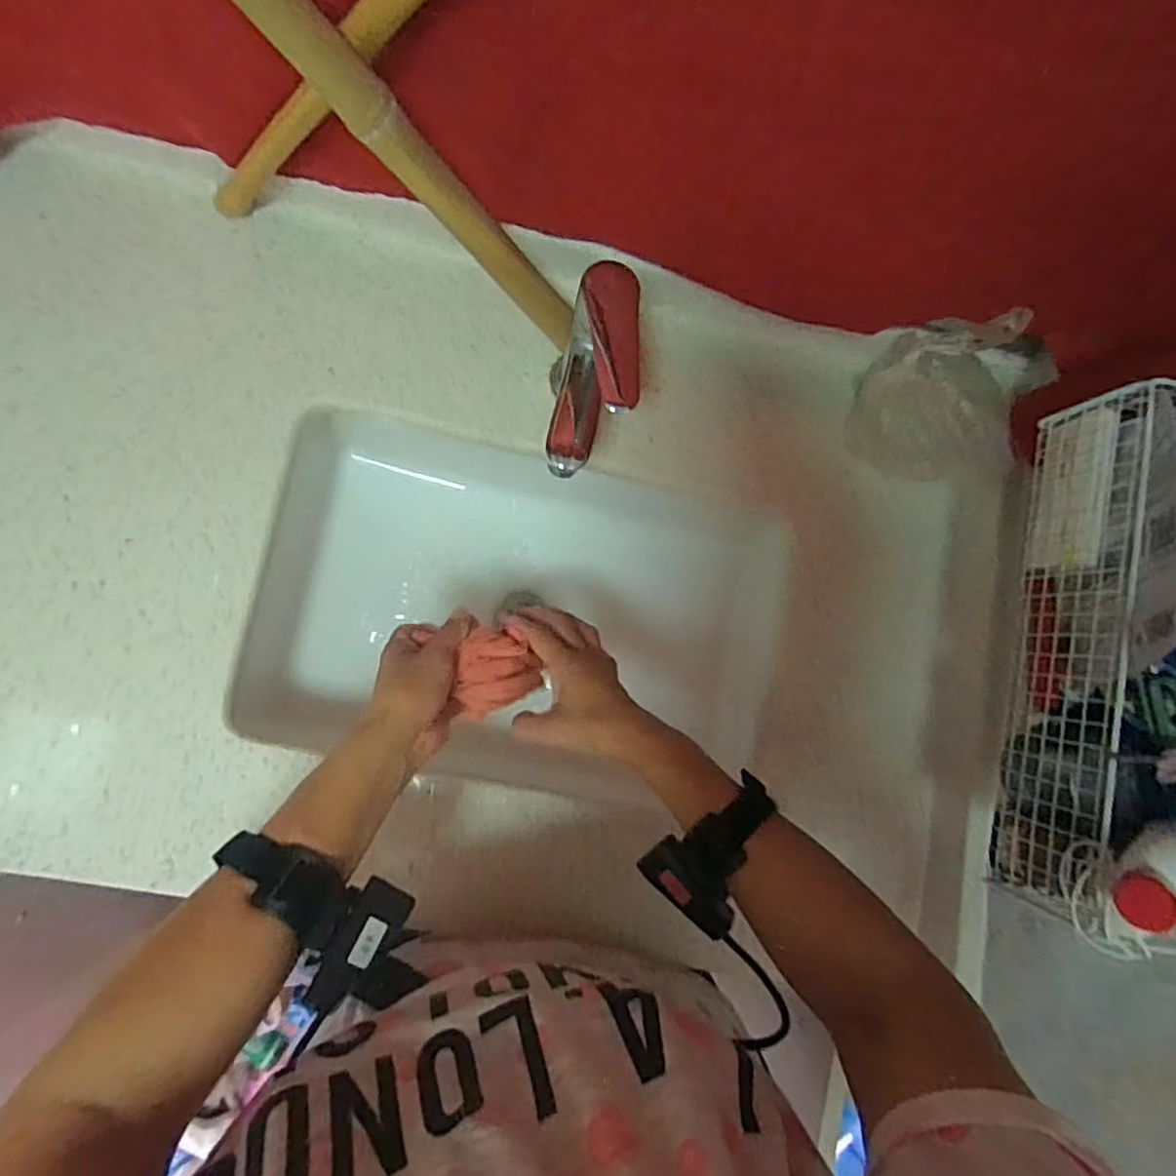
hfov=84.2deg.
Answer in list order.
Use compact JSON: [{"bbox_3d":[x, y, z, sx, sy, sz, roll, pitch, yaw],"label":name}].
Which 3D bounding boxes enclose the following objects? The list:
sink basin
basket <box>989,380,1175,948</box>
[{"bbox_3d":[-0.072,0.040,0.649,0.491,0.165,0.341,13,83,-7],"label":"sink basin"},{"bbox_3d":[0.337,0.044,0.383,0.123,0.115,0.312,12,83,-7],"label":"basket"}]

